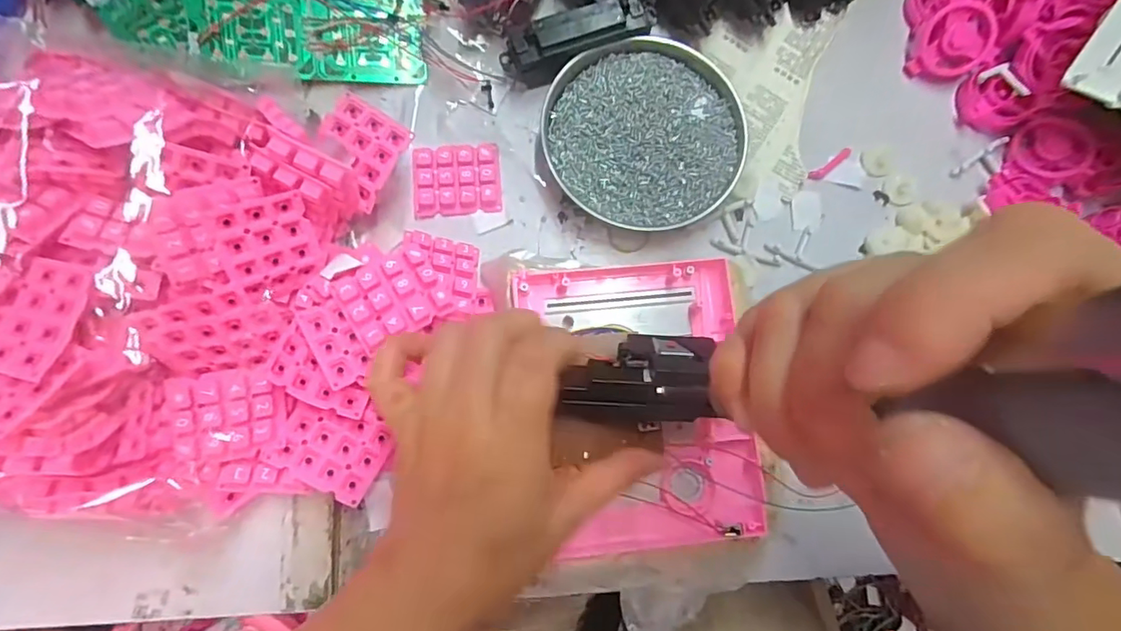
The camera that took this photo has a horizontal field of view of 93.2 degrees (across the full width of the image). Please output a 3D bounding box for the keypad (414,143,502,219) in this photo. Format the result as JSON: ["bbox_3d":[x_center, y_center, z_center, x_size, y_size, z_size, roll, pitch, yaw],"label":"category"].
[{"bbox_3d":[-0.071,-0.094,0.365,0.058,0.005,0.047,-6,82,-4],"label":"keypad"}]

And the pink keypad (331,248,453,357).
[{"bbox_3d":[-0.100,-0.011,0.312,0.056,0.013,0.049,-33,84,-7],"label":"pink keypad"}]

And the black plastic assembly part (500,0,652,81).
[{"bbox_3d":[0.010,-0.187,0.362,0.100,0.037,0.025,-18,83,-5],"label":"black plastic assembly part"}]

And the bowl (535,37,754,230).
[{"bbox_3d":[0.057,-0.125,0.367,0.133,0.022,0.129,2,81,-3],"label":"bowl"}]

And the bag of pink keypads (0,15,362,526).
[{"bbox_3d":[-0.248,-0.025,0.295,0.214,0.078,0.246,14,81,-1],"label":"bag of pink keypads"}]

